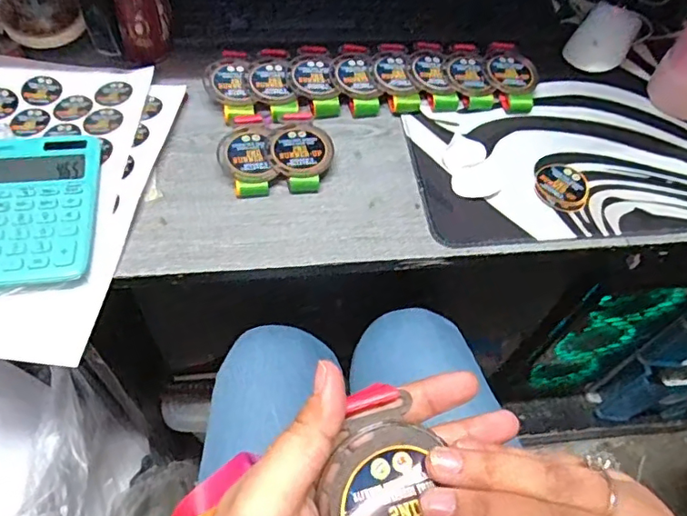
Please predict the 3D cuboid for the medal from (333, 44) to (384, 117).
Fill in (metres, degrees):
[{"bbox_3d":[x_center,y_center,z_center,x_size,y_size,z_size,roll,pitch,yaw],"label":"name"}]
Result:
[{"bbox_3d":[0.012,-0.185,0.560,0.045,0.025,0.083,-4,56,-7],"label":"medal"}]

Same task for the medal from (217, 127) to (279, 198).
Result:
[{"bbox_3d":[-0.088,-0.088,0.492,0.046,0.020,0.070,-11,57,-12],"label":"medal"}]

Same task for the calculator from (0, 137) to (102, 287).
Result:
[{"bbox_3d":[-0.256,-0.042,0.438,0.101,0.017,0.149,-7,56,-9],"label":"calculator"}]

